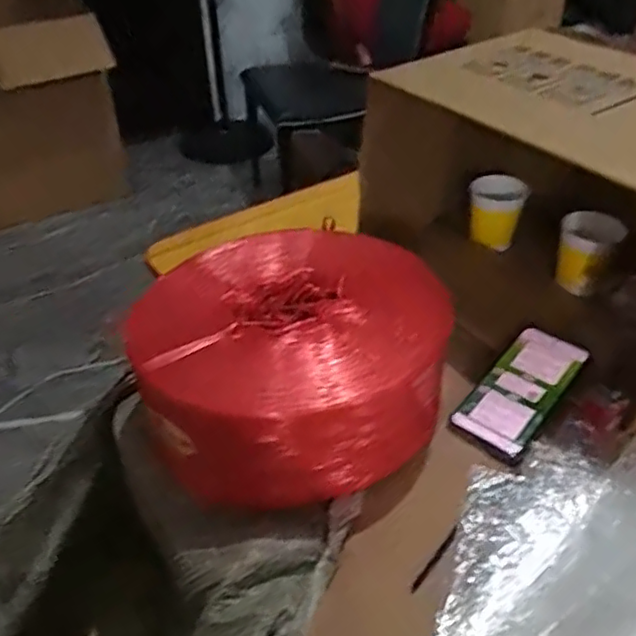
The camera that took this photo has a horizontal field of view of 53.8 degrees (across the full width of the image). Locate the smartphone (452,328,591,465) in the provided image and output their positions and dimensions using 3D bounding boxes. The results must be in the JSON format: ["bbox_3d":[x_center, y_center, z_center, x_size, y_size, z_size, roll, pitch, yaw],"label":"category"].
[{"bbox_3d":[0.212,0.071,0.645,0.077,0.014,0.170,32,58,31],"label":"smartphone"}]

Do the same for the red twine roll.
[{"bbox_3d":[-0.028,0.037,0.600,0.273,0.124,0.257,-21,43,-23],"label":"red twine roll"}]

